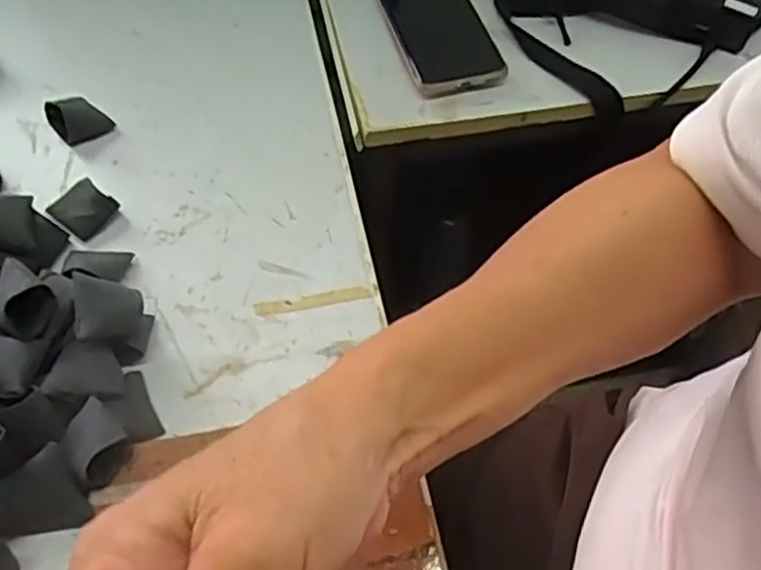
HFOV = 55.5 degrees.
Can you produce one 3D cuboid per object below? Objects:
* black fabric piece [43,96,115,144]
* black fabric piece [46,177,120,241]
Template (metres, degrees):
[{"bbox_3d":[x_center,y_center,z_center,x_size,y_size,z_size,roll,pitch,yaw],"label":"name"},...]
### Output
[{"bbox_3d":[-0.219,-0.122,0.528,0.038,0.024,0.027,-30,65,-18],"label":"black fabric piece"},{"bbox_3d":[-0.201,-0.053,0.490,0.039,0.016,0.035,36,64,18],"label":"black fabric piece"}]

